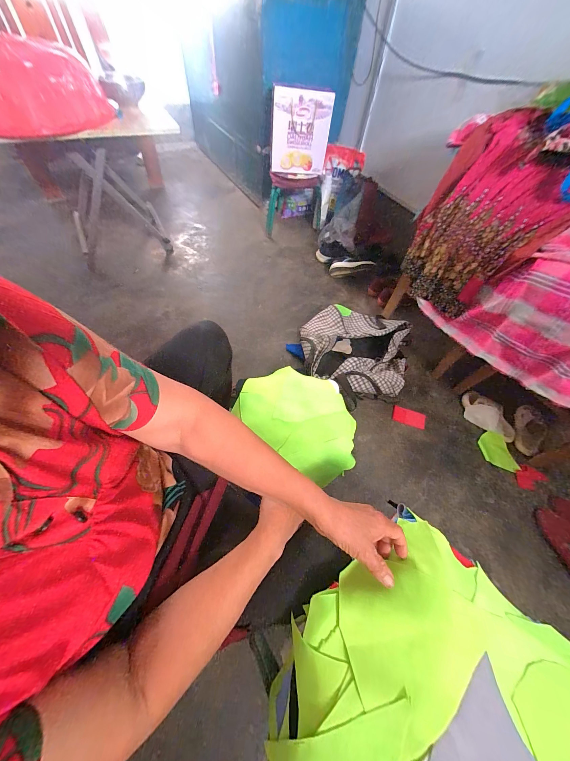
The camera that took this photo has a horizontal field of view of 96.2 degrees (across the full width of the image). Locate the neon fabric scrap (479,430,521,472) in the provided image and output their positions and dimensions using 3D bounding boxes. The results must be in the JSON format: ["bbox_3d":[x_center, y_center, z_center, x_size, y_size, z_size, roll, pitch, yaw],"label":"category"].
[{"bbox_3d":[0.843,0.285,1.015,0.109,0.024,0.157,-10,60,-12],"label":"neon fabric scrap"}]

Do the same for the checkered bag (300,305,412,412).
[{"bbox_3d":[0.306,-0.148,1.166,0.471,0.129,0.523,10,62,2],"label":"checkered bag"}]

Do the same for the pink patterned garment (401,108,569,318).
[{"bbox_3d":[0.626,-0.502,0.856,0.222,0.451,0.411,-9,60,-11],"label":"pink patterned garment"}]

